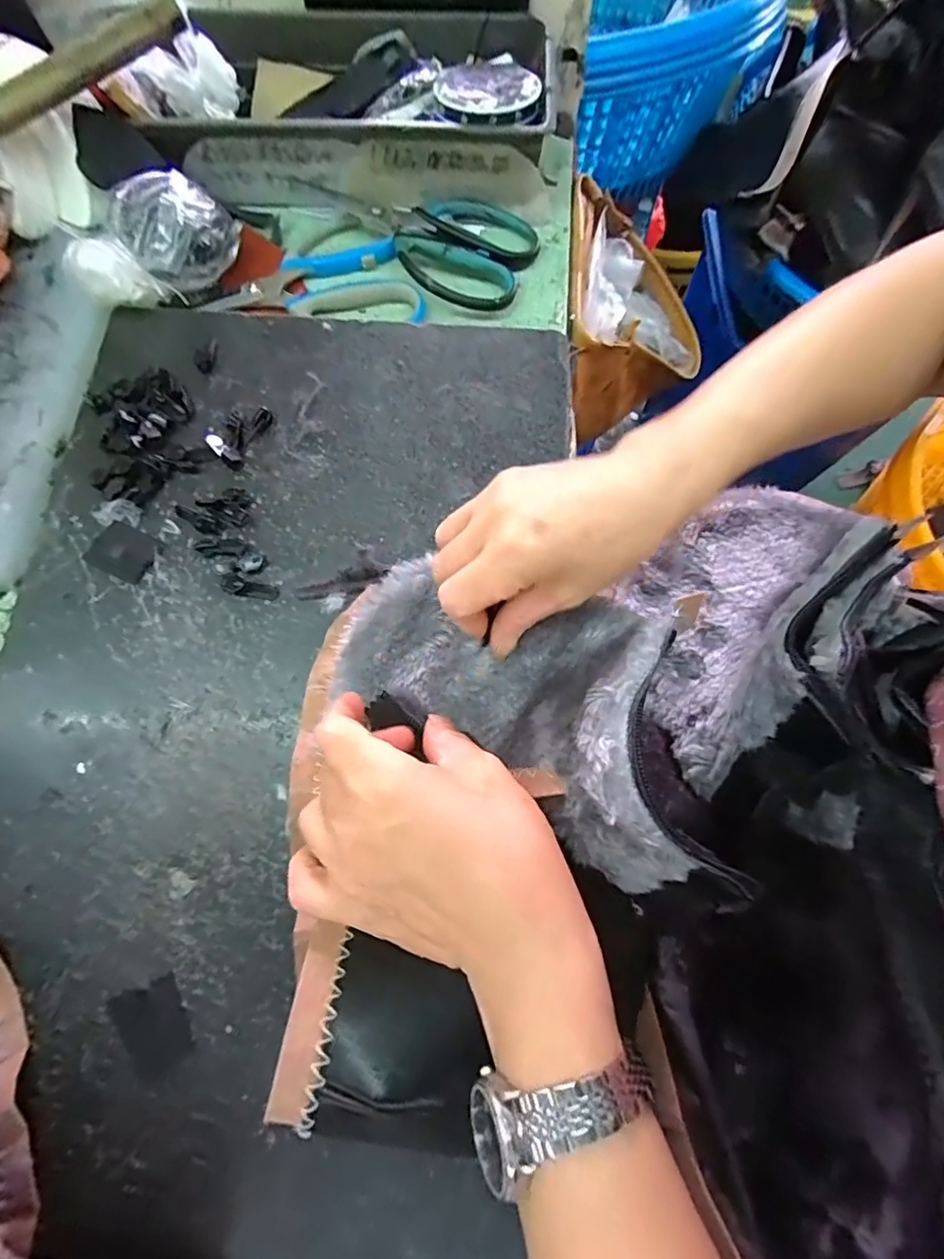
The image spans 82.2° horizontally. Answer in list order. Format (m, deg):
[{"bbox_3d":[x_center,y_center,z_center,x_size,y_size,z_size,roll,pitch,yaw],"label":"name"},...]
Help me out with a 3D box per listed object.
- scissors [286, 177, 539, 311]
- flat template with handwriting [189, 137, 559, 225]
[{"bbox_3d":[-0.046,-0.298,0.404,0.181,0.018,0.093,22,75,6],"label":"scissors"},{"bbox_3d":[-0.078,-0.340,0.407,0.265,0.050,0.007,3,74,2],"label":"flat template with handwriting"}]

